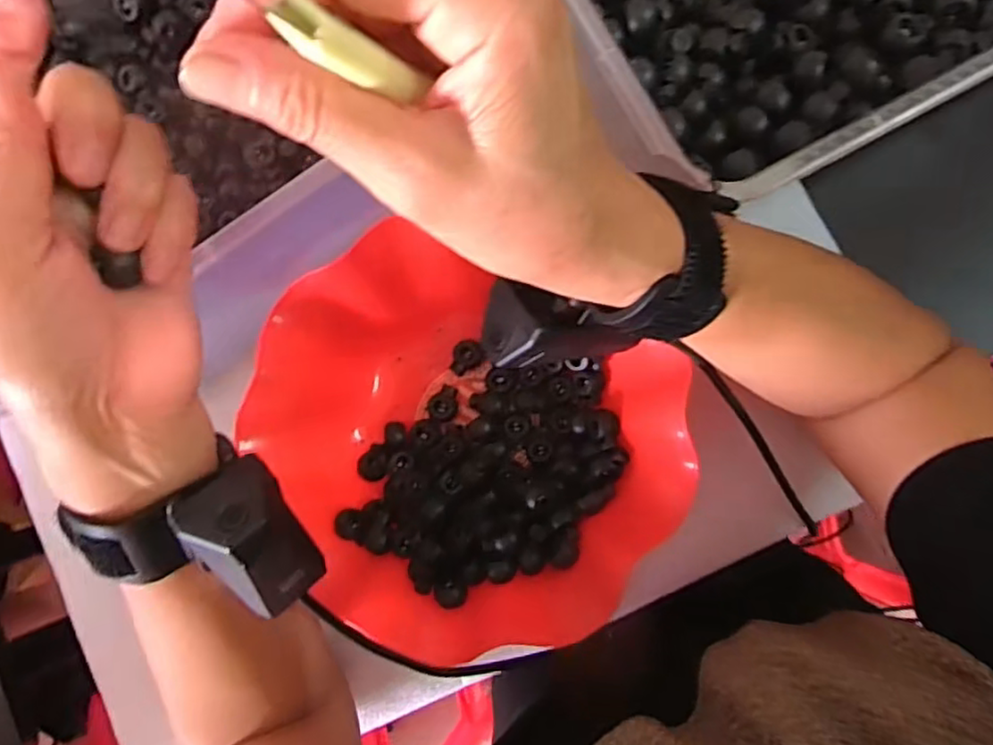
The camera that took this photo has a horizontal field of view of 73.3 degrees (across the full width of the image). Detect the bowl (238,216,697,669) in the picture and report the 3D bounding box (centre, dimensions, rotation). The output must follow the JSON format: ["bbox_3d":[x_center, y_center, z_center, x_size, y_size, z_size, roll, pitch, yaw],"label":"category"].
[{"bbox_3d":[-0.017,0.037,0.364,0.225,0.064,0.209,27,90,7],"label":"bowl"}]

